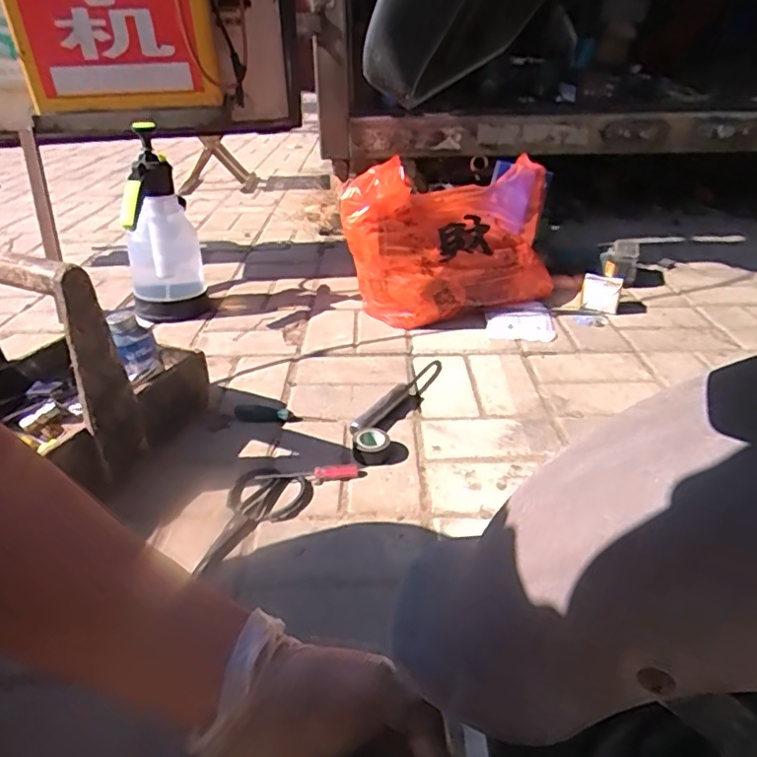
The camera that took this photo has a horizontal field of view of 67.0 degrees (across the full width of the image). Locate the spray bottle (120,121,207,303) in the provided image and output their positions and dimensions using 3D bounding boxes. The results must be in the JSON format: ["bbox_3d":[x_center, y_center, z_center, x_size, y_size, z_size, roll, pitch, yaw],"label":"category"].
[{"bbox_3d":[-0.422,-0.276,1.099,0.143,0.329,0.170,-12,32,-17],"label":"spray bottle"}]

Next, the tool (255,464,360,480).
[{"bbox_3d":[-0.089,0.122,0.723,0.128,0.015,0.018,-4,31,-5],"label":"tool"}]

